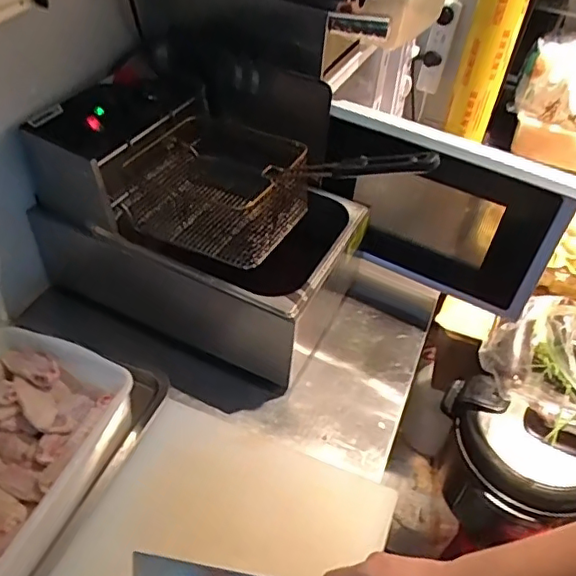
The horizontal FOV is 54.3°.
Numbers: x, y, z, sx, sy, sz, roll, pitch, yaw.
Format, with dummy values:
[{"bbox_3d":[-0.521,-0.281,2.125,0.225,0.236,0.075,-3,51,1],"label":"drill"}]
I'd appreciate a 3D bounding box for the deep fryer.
[{"bbox_3d":[-0.120,-0.105,0.844,0.414,0.276,0.269,22,48,14],"label":"deep fryer"}]

